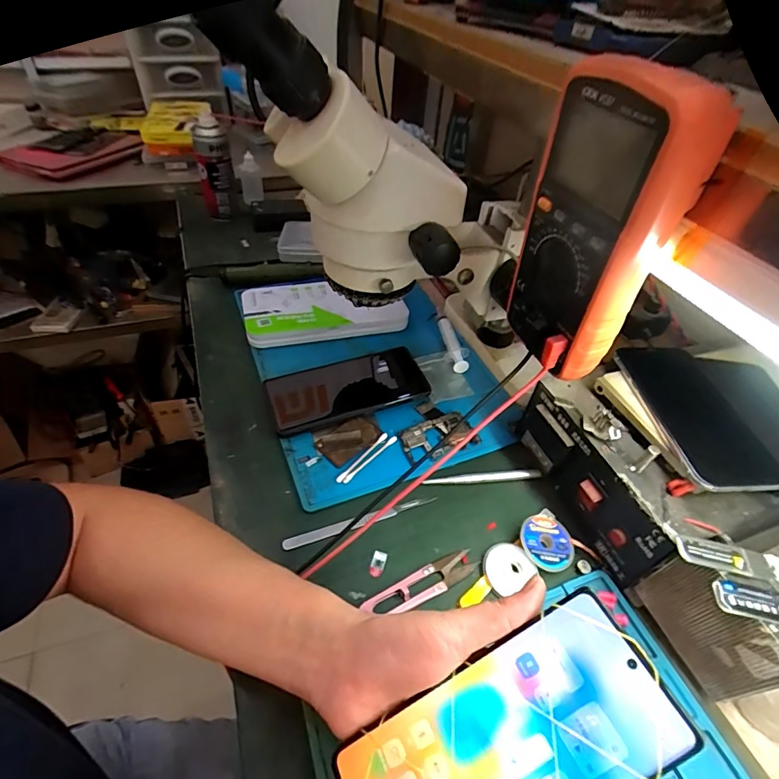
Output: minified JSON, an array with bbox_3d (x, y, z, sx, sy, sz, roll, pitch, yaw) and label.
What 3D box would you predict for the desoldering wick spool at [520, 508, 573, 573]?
[{"bbox_3d":[0.132,0.128,0.365,0.045,0.014,0.045,3,45,-3],"label":"desoldering wick spool"}]

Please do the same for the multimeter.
[{"bbox_3d":[0.123,-0.093,0.268,0.059,0.170,0.084,-4,46,-9],"label":"multimeter"}]

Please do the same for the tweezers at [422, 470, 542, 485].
[{"bbox_3d":[0.088,0.083,0.412,0.111,0.006,0.009,-1,45,-6],"label":"tweezers"}]

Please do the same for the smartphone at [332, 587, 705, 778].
[{"bbox_3d":[0.054,0.174,0.208,0.161,0.004,0.071,-34,57,0],"label":"smartphone"}]

